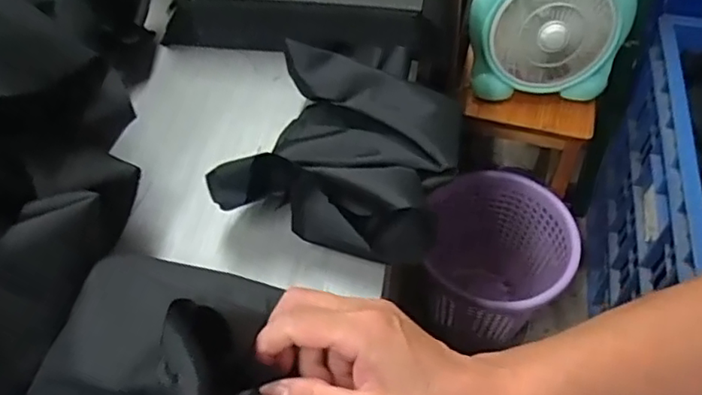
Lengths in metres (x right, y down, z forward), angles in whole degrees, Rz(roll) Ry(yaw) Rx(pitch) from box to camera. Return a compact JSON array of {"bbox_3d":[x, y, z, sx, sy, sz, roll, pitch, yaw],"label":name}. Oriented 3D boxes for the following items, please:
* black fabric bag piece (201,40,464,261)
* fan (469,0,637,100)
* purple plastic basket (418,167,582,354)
[{"bbox_3d":[-0.001,-0.039,0.473,0.162,0.048,0.163,16,53,13],"label":"black fabric bag piece"},{"bbox_3d":[0.298,-0.259,0.906,0.229,0.214,0.072,2,51,3],"label":"fan"},{"bbox_3d":[0.262,0.157,1.141,0.245,0.344,0.235,-1,51,1],"label":"purple plastic basket"}]

